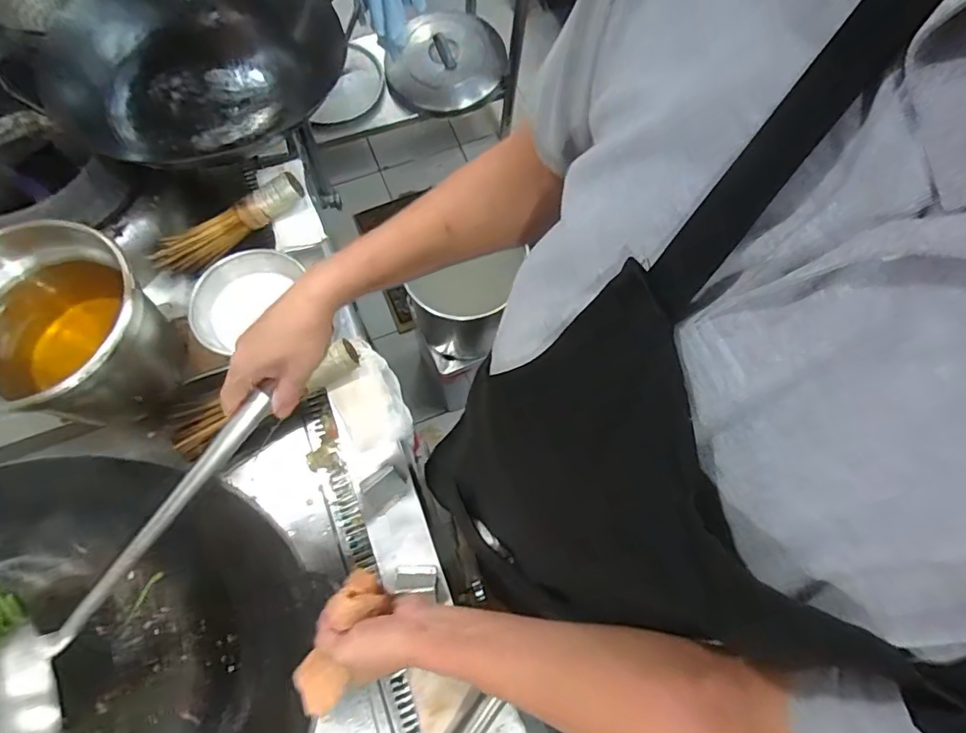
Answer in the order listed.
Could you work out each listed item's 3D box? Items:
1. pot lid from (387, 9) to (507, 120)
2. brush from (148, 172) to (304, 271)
[{"bbox_3d":[-0.123,-0.981,1.708,0.392,0.092,0.312,-31,73,-10],"label":"pot lid"},{"bbox_3d":[-0.414,-0.228,0.865,0.260,0.073,0.051,-23,72,-8],"label":"brush"}]

